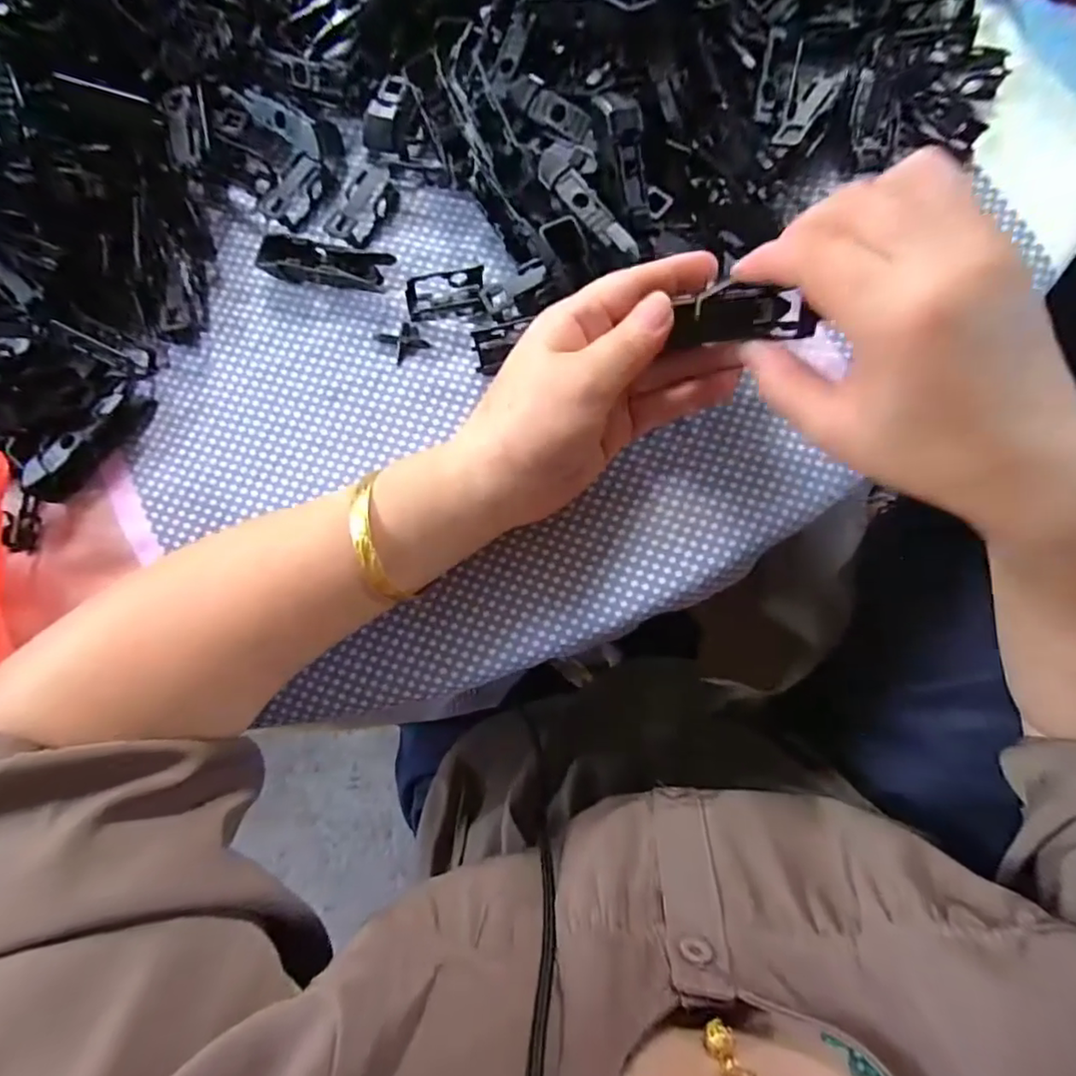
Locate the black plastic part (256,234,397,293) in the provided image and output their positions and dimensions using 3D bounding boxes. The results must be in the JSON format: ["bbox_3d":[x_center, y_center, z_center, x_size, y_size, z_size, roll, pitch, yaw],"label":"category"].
[{"bbox_3d":[-0.105,-0.135,0.282,0.064,0.010,0.020,10,84,6],"label":"black plastic part"}]

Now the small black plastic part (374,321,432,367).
[{"bbox_3d":[-0.066,-0.096,0.279,0.018,0.004,0.021,-37,82,0],"label":"small black plastic part"}]

